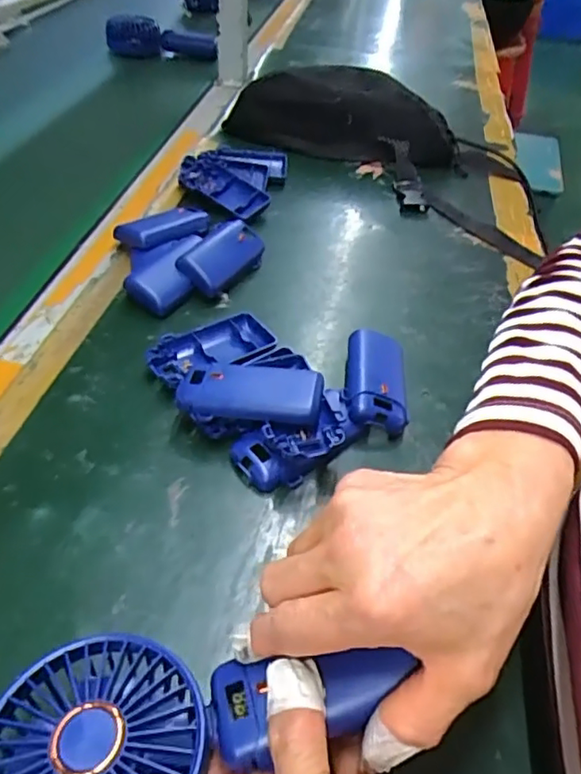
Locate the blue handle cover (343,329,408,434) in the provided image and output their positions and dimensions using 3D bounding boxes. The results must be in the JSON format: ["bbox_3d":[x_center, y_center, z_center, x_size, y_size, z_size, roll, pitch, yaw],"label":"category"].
[{"bbox_3d":[0.062,-0.008,0.425,0.043,0.025,0.098,8,45,1],"label":"blue handle cover"}]

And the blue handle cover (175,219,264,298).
[{"bbox_3d":[-0.058,-0.115,0.515,0.046,0.022,0.092,53,48,-13],"label":"blue handle cover"}]

